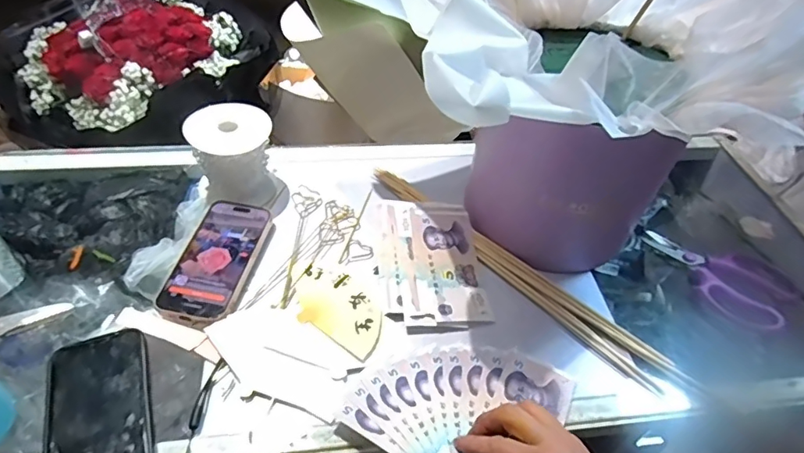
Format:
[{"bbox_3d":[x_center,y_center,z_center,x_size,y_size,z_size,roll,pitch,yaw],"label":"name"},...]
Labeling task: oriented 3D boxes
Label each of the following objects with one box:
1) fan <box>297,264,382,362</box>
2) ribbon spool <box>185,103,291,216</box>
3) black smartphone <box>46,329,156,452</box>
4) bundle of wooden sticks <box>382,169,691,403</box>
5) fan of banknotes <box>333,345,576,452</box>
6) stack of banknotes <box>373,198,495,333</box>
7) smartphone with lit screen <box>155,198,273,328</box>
[{"bbox_3d":[-0.063,0.078,0.503,0.109,0.004,0.066,27,50,21],"label":"fan"},{"bbox_3d":[-0.184,-0.073,0.577,0.089,0.098,0.085,2,46,-2],"label":"ribbon spool"},{"bbox_3d":[-0.241,0.159,0.409,0.074,0.013,0.161,-14,49,-17],"label":"black smartphone"},{"bbox_3d":[0.113,0.039,0.551,0.395,0.014,0.040,35,53,26],"label":"bundle of wooden sticks"},{"bbox_3d":[0.051,0.147,0.437,0.157,0.017,0.144,25,49,19],"label":"fan of banknotes"},{"bbox_3d":[0.029,0.034,0.534,0.107,0.030,0.148,-3,46,-7],"label":"stack of banknotes"},{"bbox_3d":[-0.191,0.032,0.531,0.076,0.015,0.150,10,46,5],"label":"smartphone with lit screen"}]

